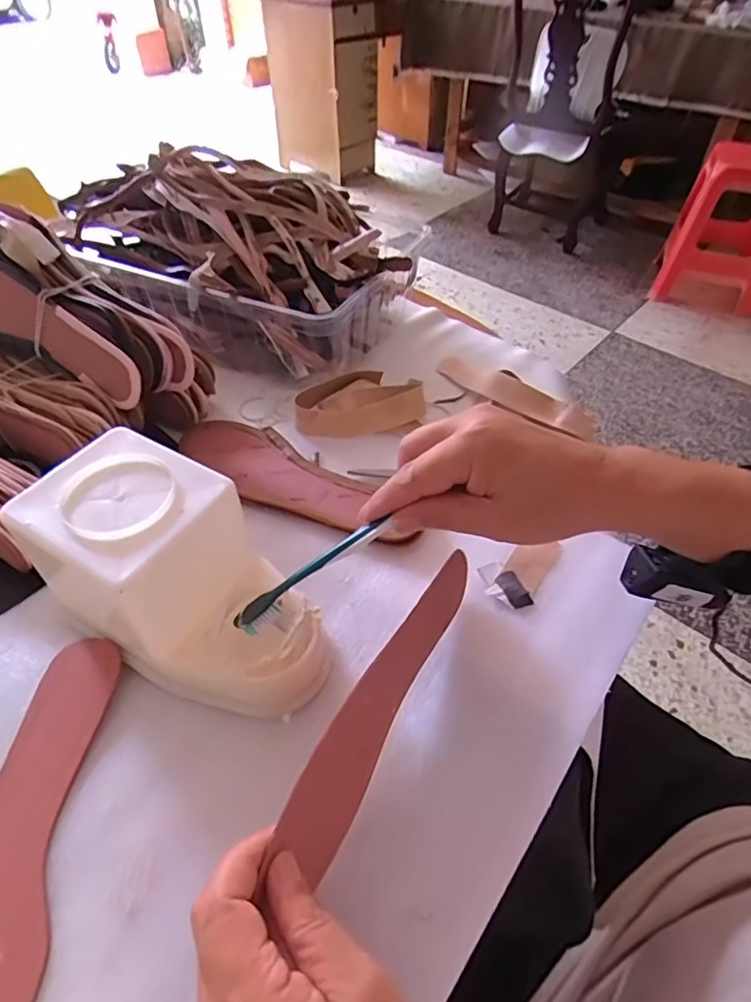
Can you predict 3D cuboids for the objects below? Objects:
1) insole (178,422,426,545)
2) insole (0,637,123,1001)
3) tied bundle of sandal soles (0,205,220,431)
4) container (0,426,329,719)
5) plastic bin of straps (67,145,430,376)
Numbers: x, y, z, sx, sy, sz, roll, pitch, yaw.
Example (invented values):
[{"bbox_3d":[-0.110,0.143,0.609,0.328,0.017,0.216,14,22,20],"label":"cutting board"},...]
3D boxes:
[{"bbox_3d":[-0.076,-0.018,0.496,0.246,0.011,0.068,29,55,24],"label":"insole"},{"bbox_3d":[-0.206,0.199,0.307,0.070,0.010,0.246,-2,52,-1],"label":"insole"},{"bbox_3d":[-0.295,-0.172,0.519,0.297,0.116,0.102,31,53,0],"label":"tied bundle of sandal soles"},{"bbox_3d":[-0.123,0.054,0.360,0.191,0.113,0.106,26,54,22],"label":"container"},{"bbox_3d":[-0.159,-0.287,0.649,0.410,0.147,0.246,21,52,19],"label":"plastic bin of straps"}]

